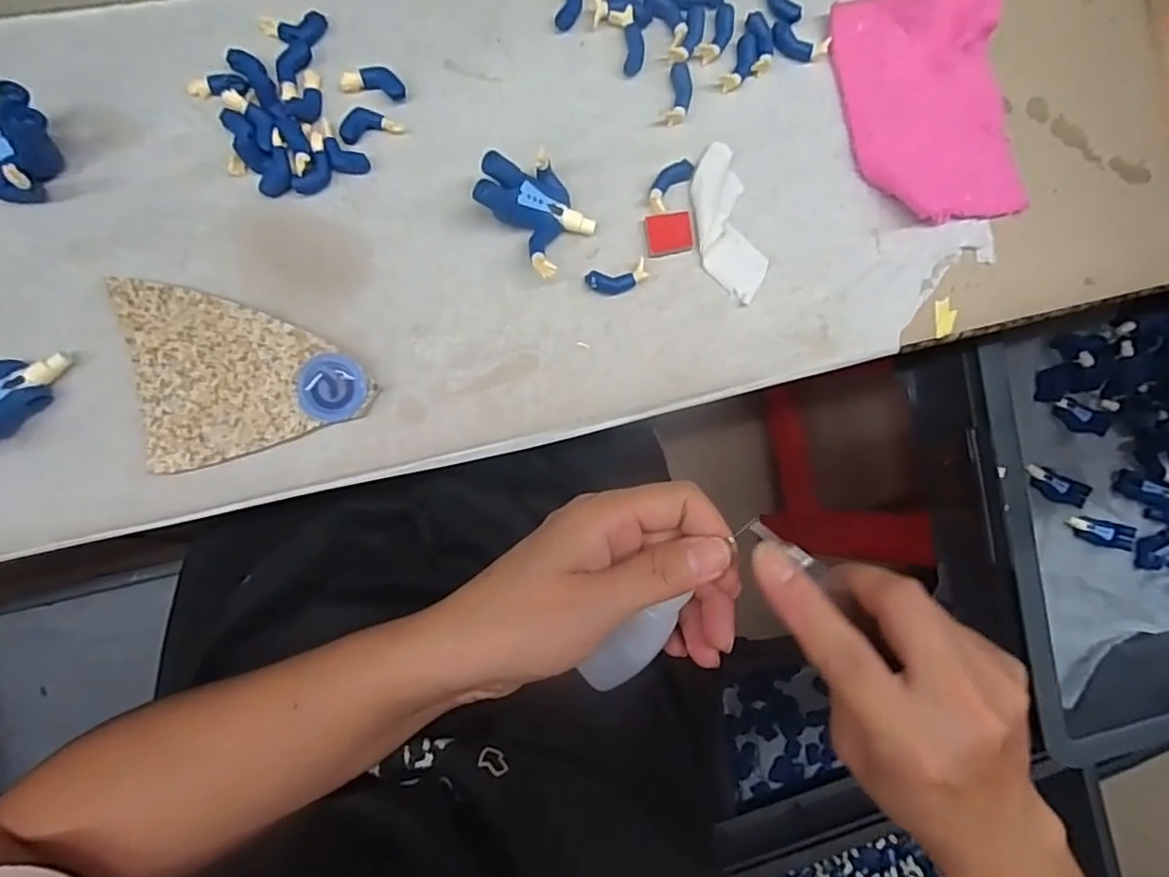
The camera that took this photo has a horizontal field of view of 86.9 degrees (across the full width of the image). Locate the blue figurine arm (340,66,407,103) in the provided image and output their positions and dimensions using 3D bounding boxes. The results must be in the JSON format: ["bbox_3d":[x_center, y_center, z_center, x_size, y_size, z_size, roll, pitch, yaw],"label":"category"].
[{"bbox_3d":[-0.096,-0.164,0.283,0.029,0.008,0.012,11,88,-7],"label":"blue figurine arm"}]

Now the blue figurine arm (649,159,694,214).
[{"bbox_3d":[0.041,-0.123,0.301,0.013,0.006,0.031,36,86,-6],"label":"blue figurine arm"}]

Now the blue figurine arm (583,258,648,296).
[{"bbox_3d":[0.016,-0.076,0.297,0.029,0.007,0.013,-18,92,-7],"label":"blue figurine arm"}]

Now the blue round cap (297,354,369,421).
[{"bbox_3d":[-0.113,-0.023,0.277,0.028,0.010,0.029,0,90,-7],"label":"blue round cap"}]

